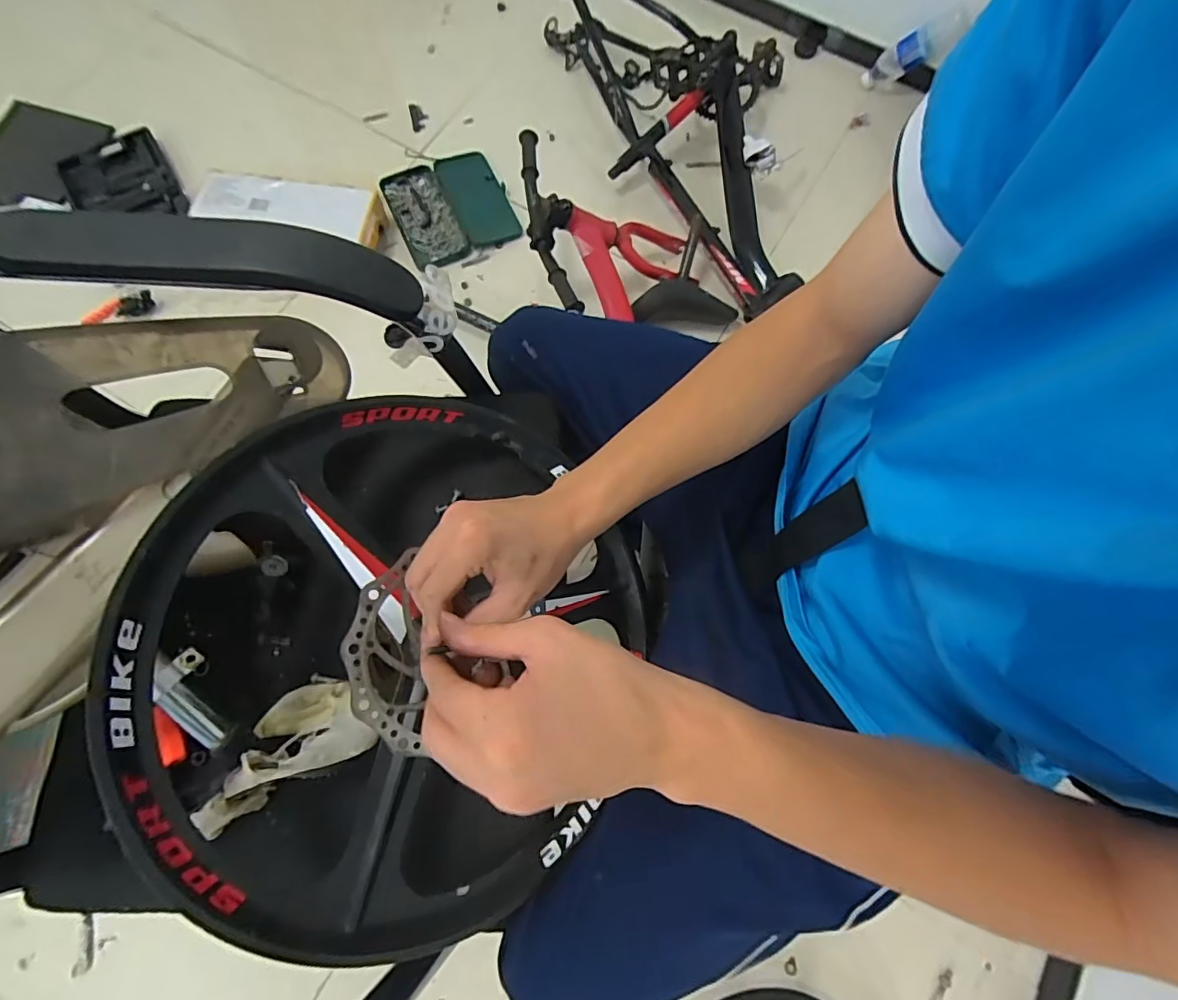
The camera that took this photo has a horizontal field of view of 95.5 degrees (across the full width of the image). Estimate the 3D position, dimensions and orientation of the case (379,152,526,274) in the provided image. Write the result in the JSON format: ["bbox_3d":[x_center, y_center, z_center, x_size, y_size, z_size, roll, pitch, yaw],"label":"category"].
[{"bbox_3d":[-0.295,-0.628,1.162,0.244,0.041,0.256,-26,76,-8],"label":"case"}]

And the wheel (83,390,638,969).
[{"bbox_3d":[-0.123,0.106,0.415,0.382,0.063,0.408,9,72,-30],"label":"wheel"}]

